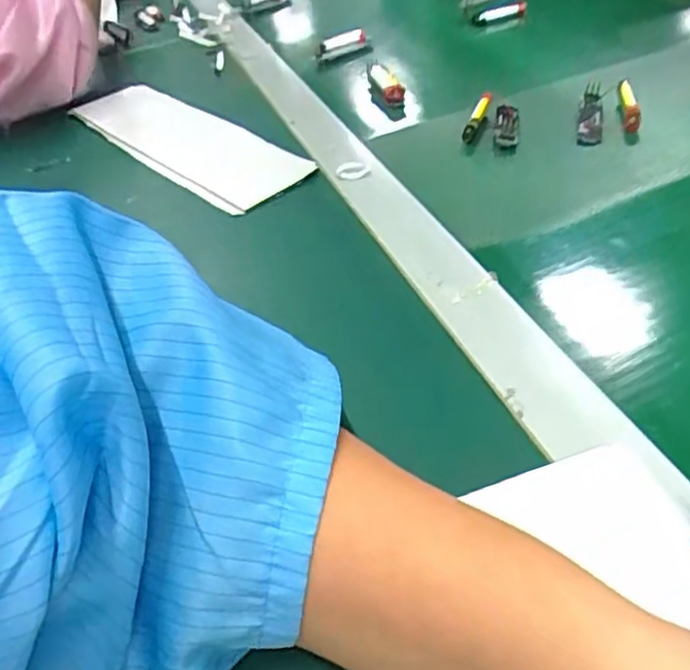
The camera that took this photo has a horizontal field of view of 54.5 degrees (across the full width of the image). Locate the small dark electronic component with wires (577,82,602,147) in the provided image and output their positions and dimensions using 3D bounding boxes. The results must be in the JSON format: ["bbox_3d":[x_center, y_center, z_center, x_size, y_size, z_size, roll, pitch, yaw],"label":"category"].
[{"bbox_3d":[0.179,-0.161,0.489,0.016,0.006,0.070,8,54,14],"label":"small dark electronic component with wires"}]

